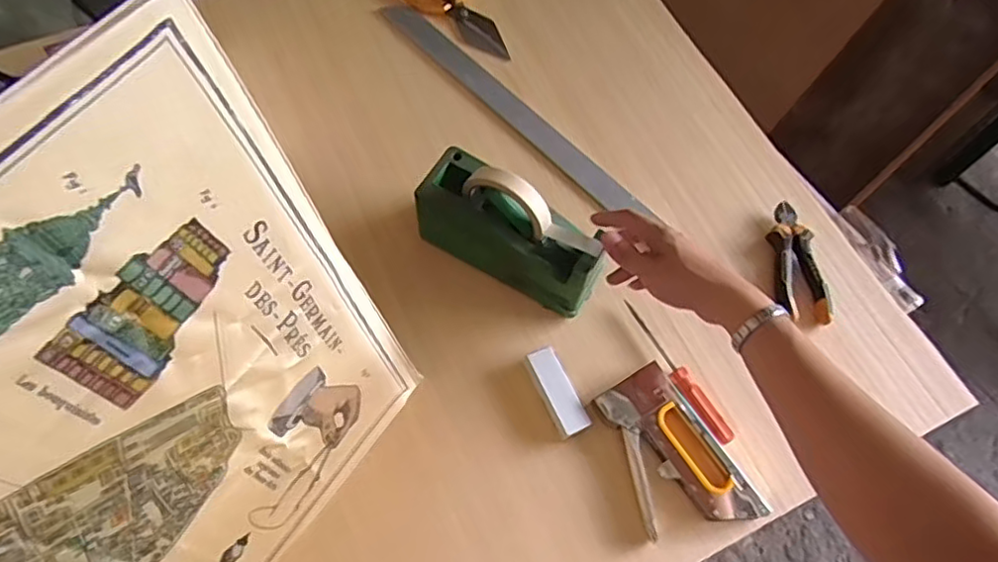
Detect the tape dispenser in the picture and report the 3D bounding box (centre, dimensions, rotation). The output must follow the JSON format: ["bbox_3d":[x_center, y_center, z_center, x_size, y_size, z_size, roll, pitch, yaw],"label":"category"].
[{"bbox_3d":[0.011,-0.052,0.669,0.201,0.128,0.078,30,70,13],"label":"tape dispenser"}]

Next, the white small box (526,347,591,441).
[{"bbox_3d":[0.060,0.113,0.640,0.033,0.019,0.091,-24,68,-10],"label":"white small box"}]

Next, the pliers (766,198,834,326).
[{"bbox_3d":[0.347,-0.024,0.730,0.058,0.018,0.149,-2,66,-1],"label":"pliers"}]

